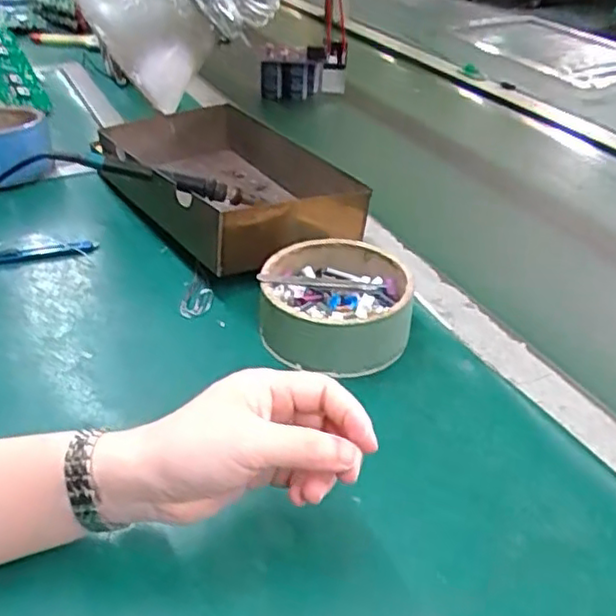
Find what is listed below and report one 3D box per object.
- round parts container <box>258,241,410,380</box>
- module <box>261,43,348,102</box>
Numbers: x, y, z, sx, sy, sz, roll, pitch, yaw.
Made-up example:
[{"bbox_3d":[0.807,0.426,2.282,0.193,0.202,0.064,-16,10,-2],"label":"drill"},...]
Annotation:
[{"bbox_3d":[0.022,-0.002,0.535,0.116,0.053,0.119,1,36,-1],"label":"round parts container"},{"bbox_3d":[-0.008,-0.379,1.066,0.141,0.091,0.088,1,36,-1],"label":"module"}]

